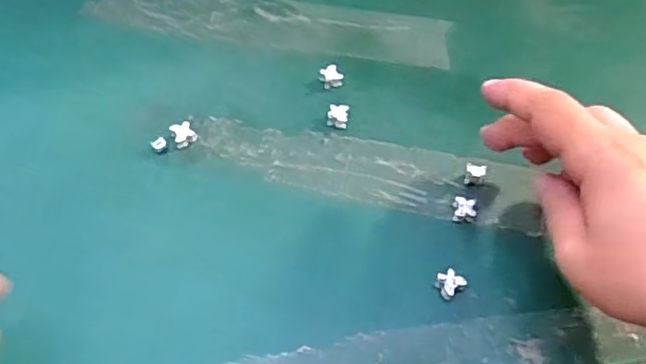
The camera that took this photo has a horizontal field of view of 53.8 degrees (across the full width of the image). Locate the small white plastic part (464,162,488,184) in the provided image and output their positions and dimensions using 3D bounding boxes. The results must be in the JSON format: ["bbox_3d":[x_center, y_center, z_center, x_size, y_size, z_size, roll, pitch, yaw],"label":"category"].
[{"bbox_3d":[0.083,-0.005,0.345,0.012,0.009,0.010,5,57,-1],"label":"small white plastic part"}]

